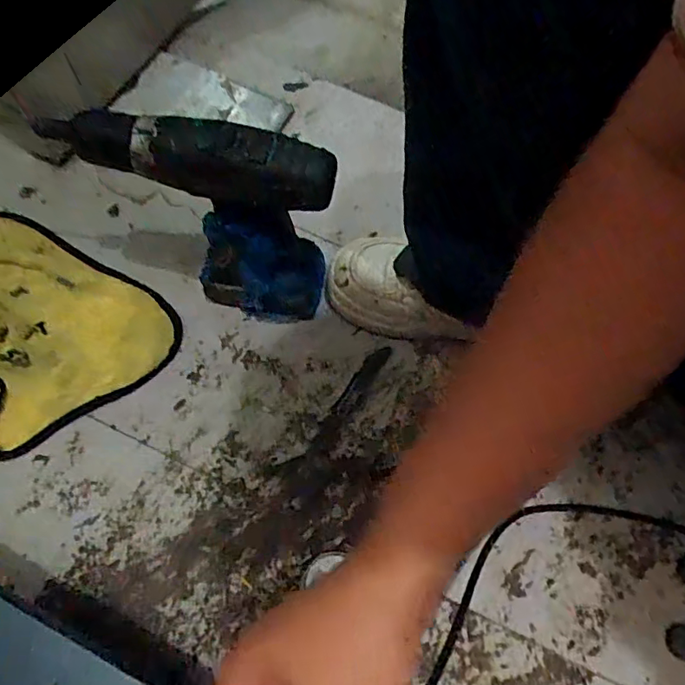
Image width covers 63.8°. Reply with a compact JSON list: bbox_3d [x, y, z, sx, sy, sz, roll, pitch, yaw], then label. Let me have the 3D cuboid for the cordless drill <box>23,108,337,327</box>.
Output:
[{"bbox_3d":[-0.114,-0.104,0.473,0.203,0.200,0.065,17,69,4],"label":"cordless drill"}]

